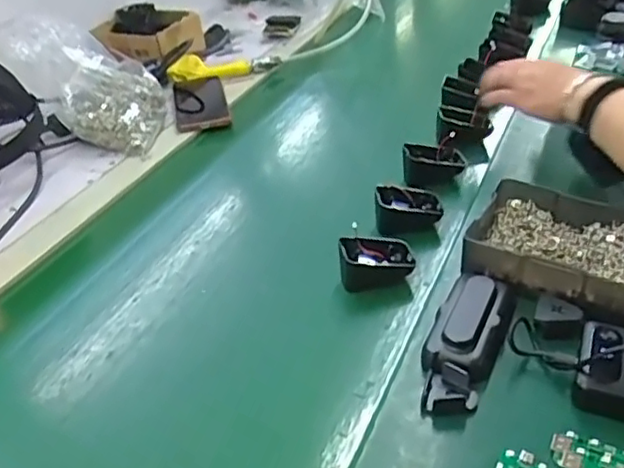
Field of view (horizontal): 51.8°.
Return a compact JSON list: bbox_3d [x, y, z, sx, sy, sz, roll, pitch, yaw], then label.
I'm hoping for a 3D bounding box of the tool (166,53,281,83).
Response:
[{"bbox_3d":[-0.143,-0.278,1.039,0.173,0.047,0.050,-21,36,-19],"label":"tool"}]

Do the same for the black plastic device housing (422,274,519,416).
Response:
[{"bbox_3d":[0.121,0.083,0.505,0.051,0.032,0.142,10,38,24],"label":"black plastic device housing"}]

